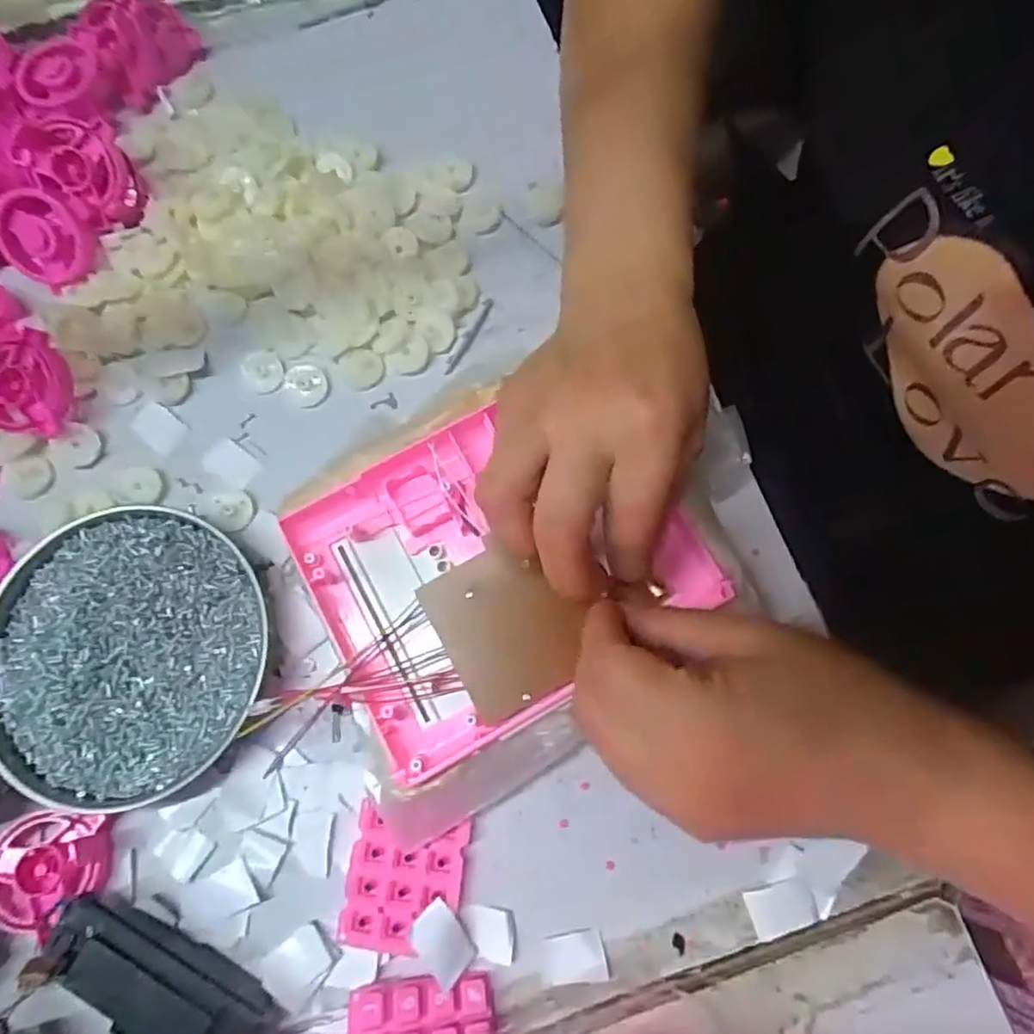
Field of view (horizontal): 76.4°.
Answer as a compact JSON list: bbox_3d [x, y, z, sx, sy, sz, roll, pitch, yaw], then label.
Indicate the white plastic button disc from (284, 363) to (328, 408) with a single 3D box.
[{"bbox_3d":[-0.115,-0.072,0.360,0.022,0.006,0.022,0,75,1],"label":"white plastic button disc"}]

